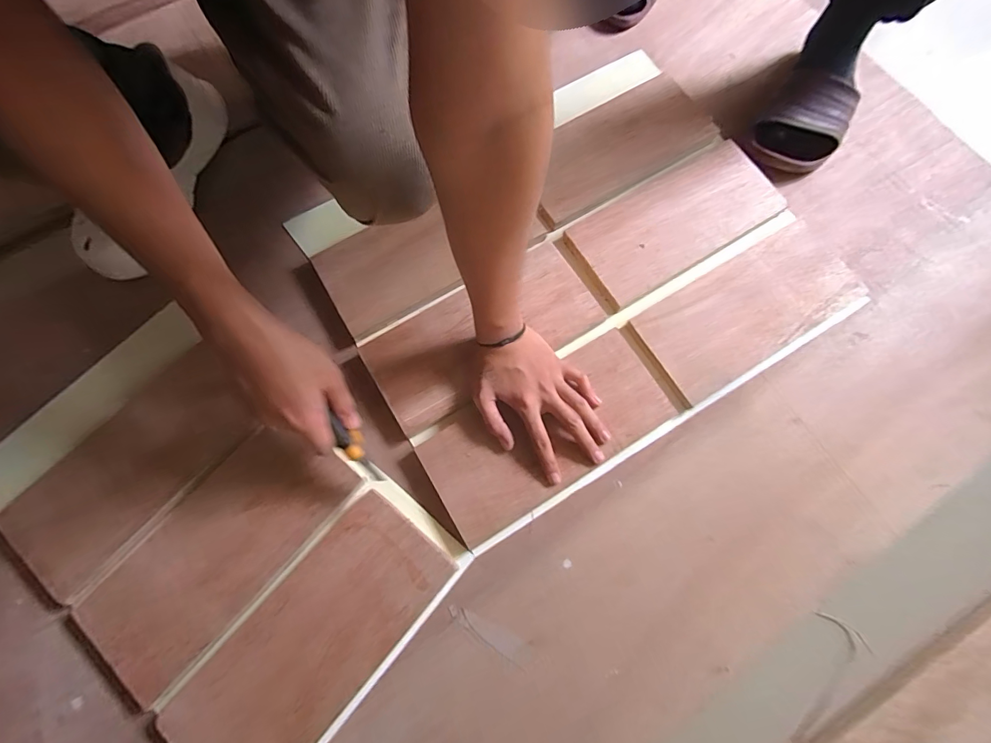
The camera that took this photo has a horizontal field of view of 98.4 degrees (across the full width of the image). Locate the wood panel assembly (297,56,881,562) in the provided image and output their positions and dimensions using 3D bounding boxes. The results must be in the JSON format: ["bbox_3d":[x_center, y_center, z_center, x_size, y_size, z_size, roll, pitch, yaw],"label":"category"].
[{"bbox_3d":[0.090,-0.130,0.514,0.528,0.027,0.434,-30,77,-8],"label":"wood panel assembly"}]

